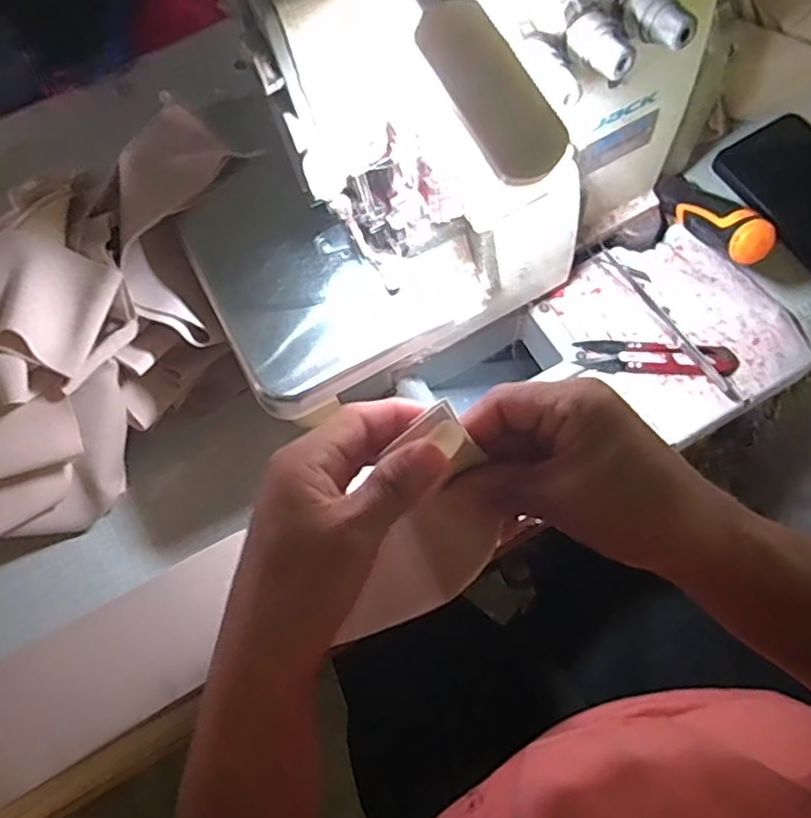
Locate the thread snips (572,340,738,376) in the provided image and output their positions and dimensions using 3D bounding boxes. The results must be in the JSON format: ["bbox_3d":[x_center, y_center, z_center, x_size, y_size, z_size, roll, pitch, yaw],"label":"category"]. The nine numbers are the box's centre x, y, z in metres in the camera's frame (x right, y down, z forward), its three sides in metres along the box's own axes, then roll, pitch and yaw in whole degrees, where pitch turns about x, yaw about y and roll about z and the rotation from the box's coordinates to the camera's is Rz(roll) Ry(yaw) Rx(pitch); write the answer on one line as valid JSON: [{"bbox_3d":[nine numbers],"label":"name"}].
[{"bbox_3d":[0.172,-0.035,0.451,0.105,0.008,0.022,5,71,4],"label":"thread snips"}]

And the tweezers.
[{"bbox_3d":[0.181,-0.065,0.458,0.017,0.007,0.145,-34,72,-9],"label":"tweezers"}]

